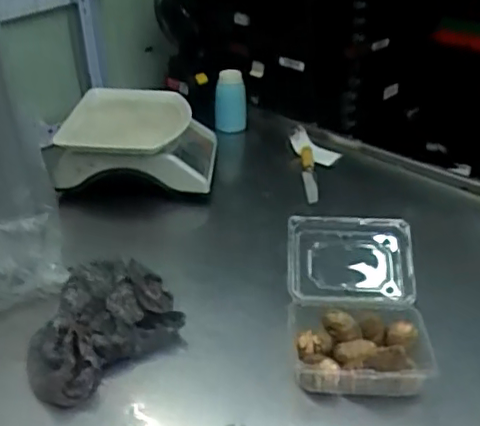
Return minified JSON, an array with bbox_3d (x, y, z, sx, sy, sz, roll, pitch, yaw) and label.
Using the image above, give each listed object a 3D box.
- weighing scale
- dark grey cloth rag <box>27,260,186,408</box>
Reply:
[{"bbox_3d":[-0.205,-0.143,1.135,0.272,0.144,0.272,3,32,4],"label":"weighing scale"},{"bbox_3d":[-0.191,0.149,0.800,0.228,0.050,0.175,-27,41,-36],"label":"dark grey cloth rag"}]

